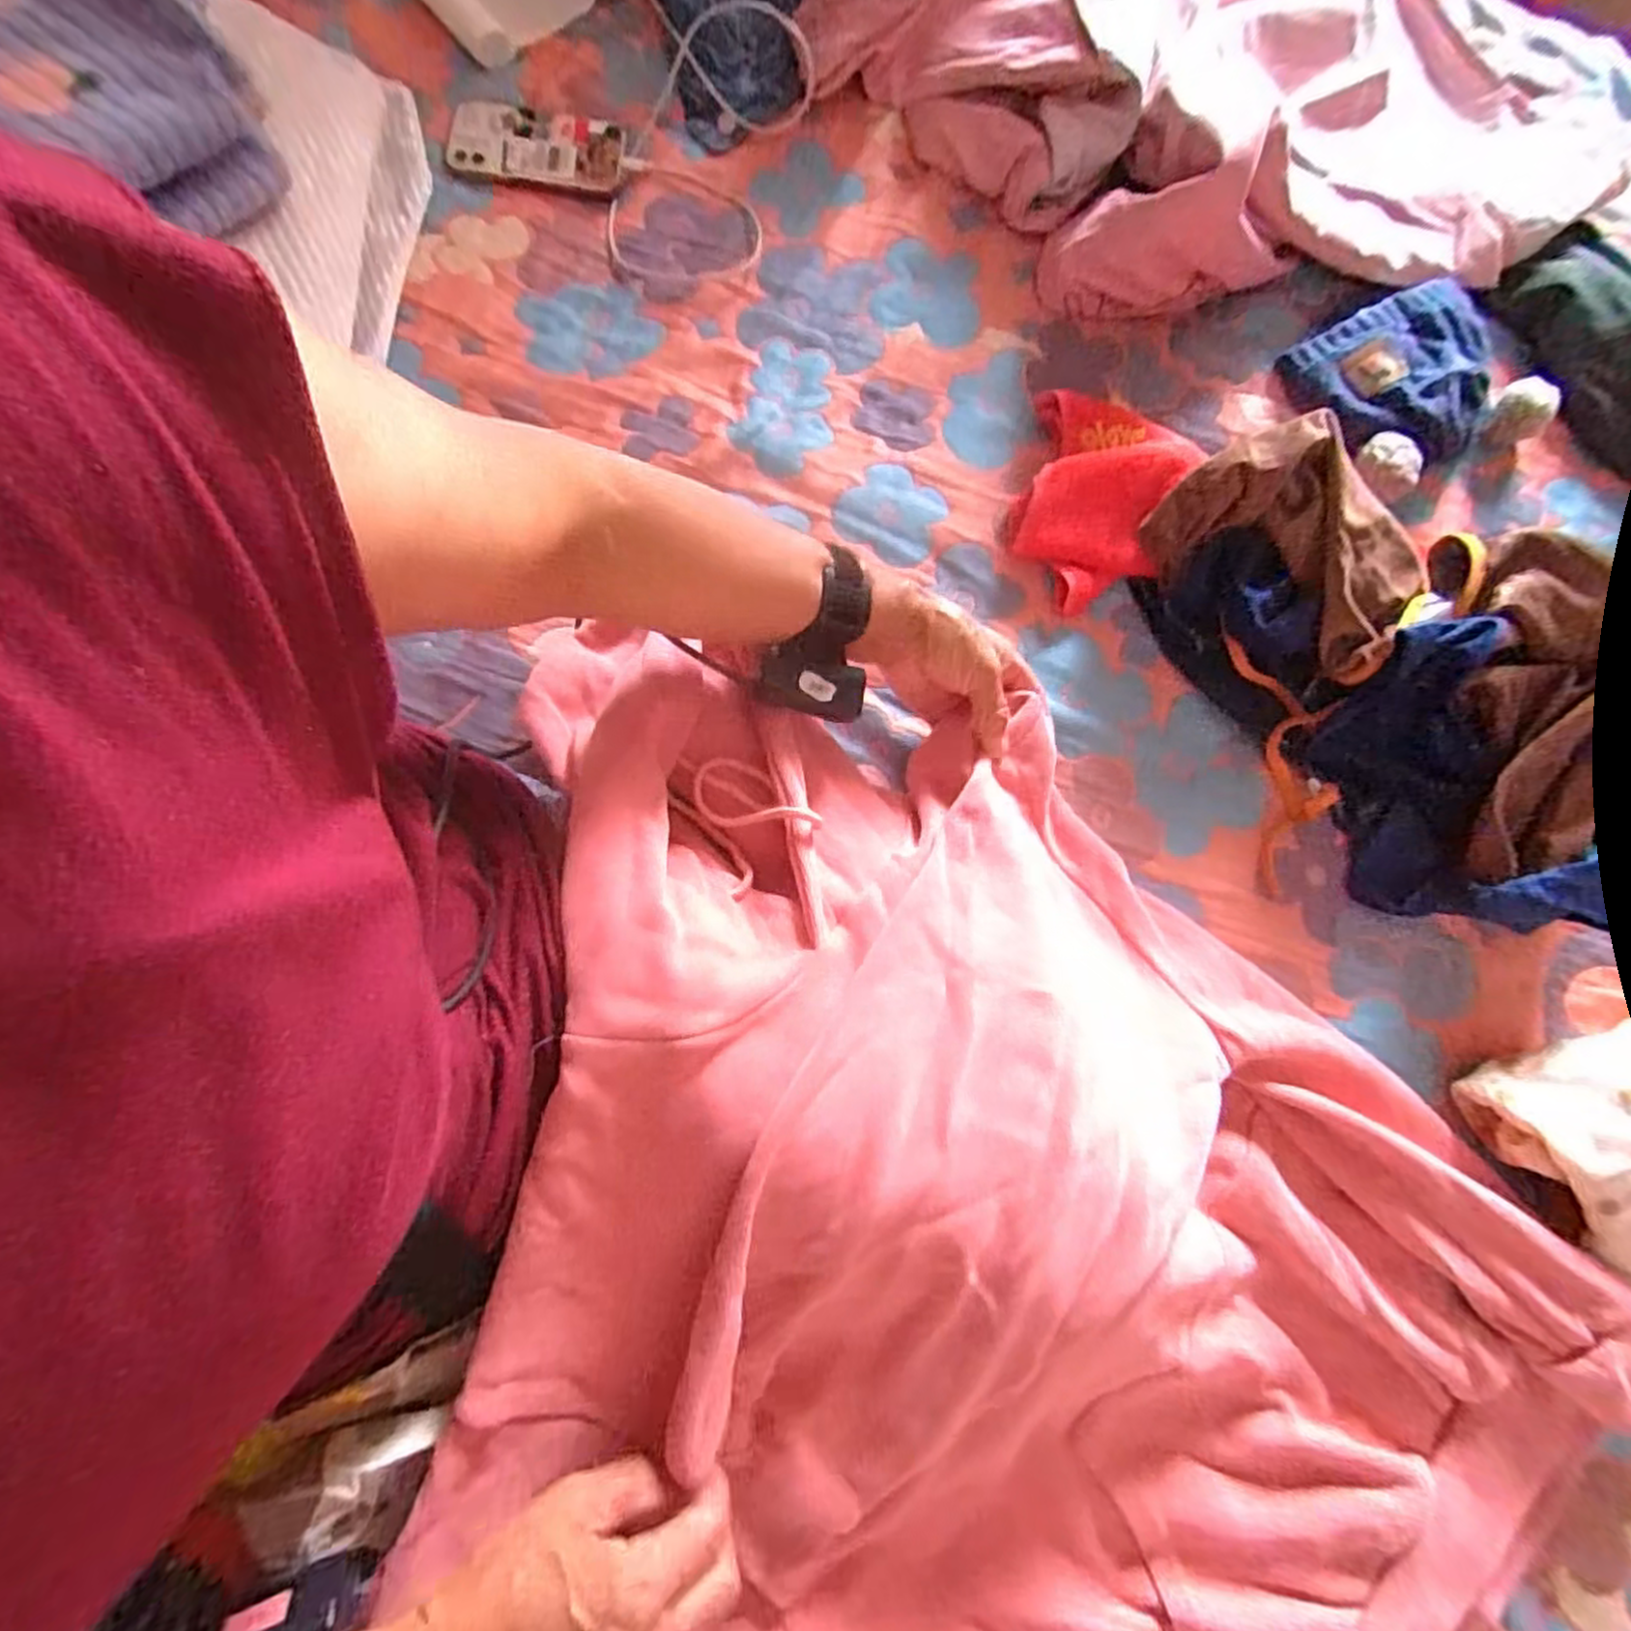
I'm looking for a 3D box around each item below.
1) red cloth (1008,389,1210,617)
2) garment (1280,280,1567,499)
[{"bbox_3d":[0.212,-0.246,0.576,0.126,0.050,0.159,25,78,2],"label":"red cloth"},{"bbox_3d":[0.498,-0.356,0.620,0.173,0.035,0.154,-22,80,-8],"label":"garment"}]

